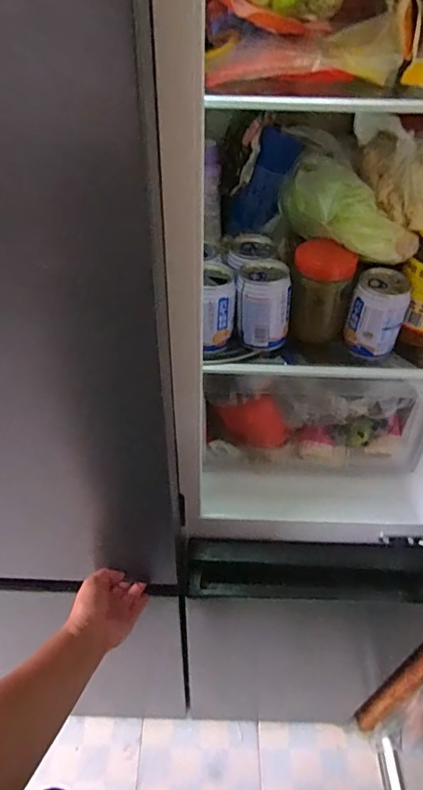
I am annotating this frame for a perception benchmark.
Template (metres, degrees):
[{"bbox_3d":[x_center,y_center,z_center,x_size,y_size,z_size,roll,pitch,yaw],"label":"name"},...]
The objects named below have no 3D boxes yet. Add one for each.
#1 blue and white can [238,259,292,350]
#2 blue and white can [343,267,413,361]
[{"bbox_3d":[0.063,-0.109,0.588,0.065,0.088,0.062,0,44,0],"label":"blue and white can"},{"bbox_3d":[0.197,-0.094,0.581,0.061,0.092,0.057,0,44,0],"label":"blue and white can"}]

